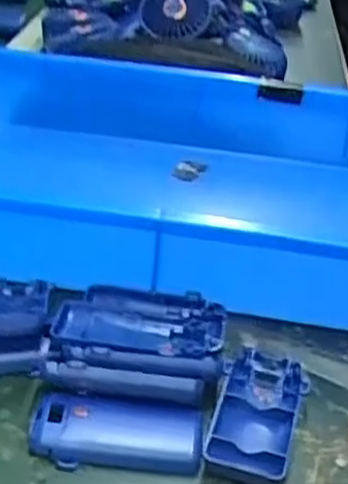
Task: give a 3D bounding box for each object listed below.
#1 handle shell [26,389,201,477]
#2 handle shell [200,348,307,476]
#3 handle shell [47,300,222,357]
[{"bbox_3d":[-0.032,0.104,0.422,0.093,0.018,0.043,4,32,-4],"label":"handle shell"},{"bbox_3d":[0.050,0.099,0.453,0.050,0.017,0.098,12,32,8],"label":"handle shell"},{"bbox_3d":[-0.020,0.057,0.491,0.112,0.025,0.059,1,32,-9],"label":"handle shell"}]

